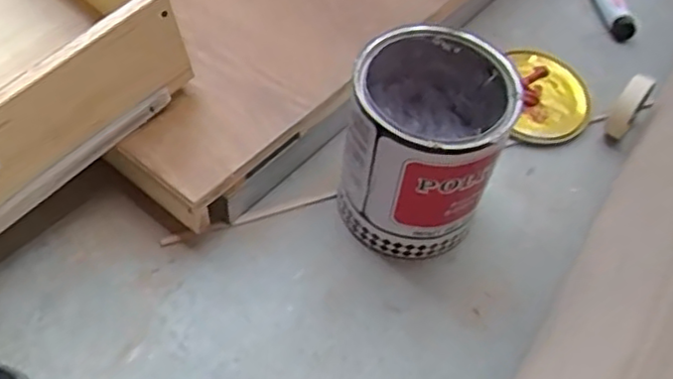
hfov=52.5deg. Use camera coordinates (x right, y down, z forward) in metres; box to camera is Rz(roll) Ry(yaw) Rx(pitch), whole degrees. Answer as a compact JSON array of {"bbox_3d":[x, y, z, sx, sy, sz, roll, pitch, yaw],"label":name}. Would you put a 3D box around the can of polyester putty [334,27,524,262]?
[{"bbox_3d":[0.092,-0.047,0.731,0.154,0.216,0.158,2,52,-2],"label":"can of polyester putty"}]

